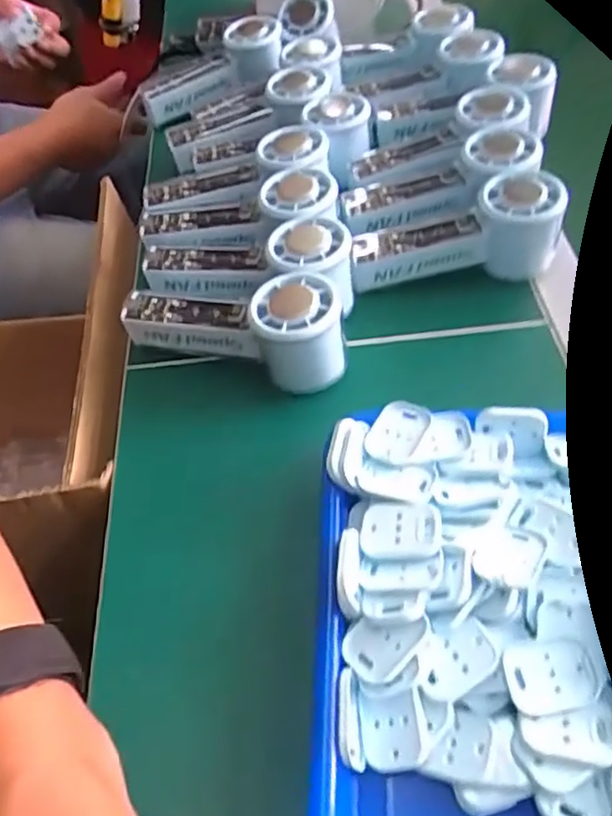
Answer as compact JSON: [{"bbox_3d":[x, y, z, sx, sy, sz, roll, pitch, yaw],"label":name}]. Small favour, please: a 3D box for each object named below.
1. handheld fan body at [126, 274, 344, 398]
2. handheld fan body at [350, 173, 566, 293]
[{"bbox_3d":[-0.047,-0.058,0.431,0.153,0.055,0.051,14,54,14],"label":"handheld fan body"},{"bbox_3d":[0.105,-0.123,0.470,0.145,0.067,0.054,-10,52,-5],"label":"handheld fan body"}]

